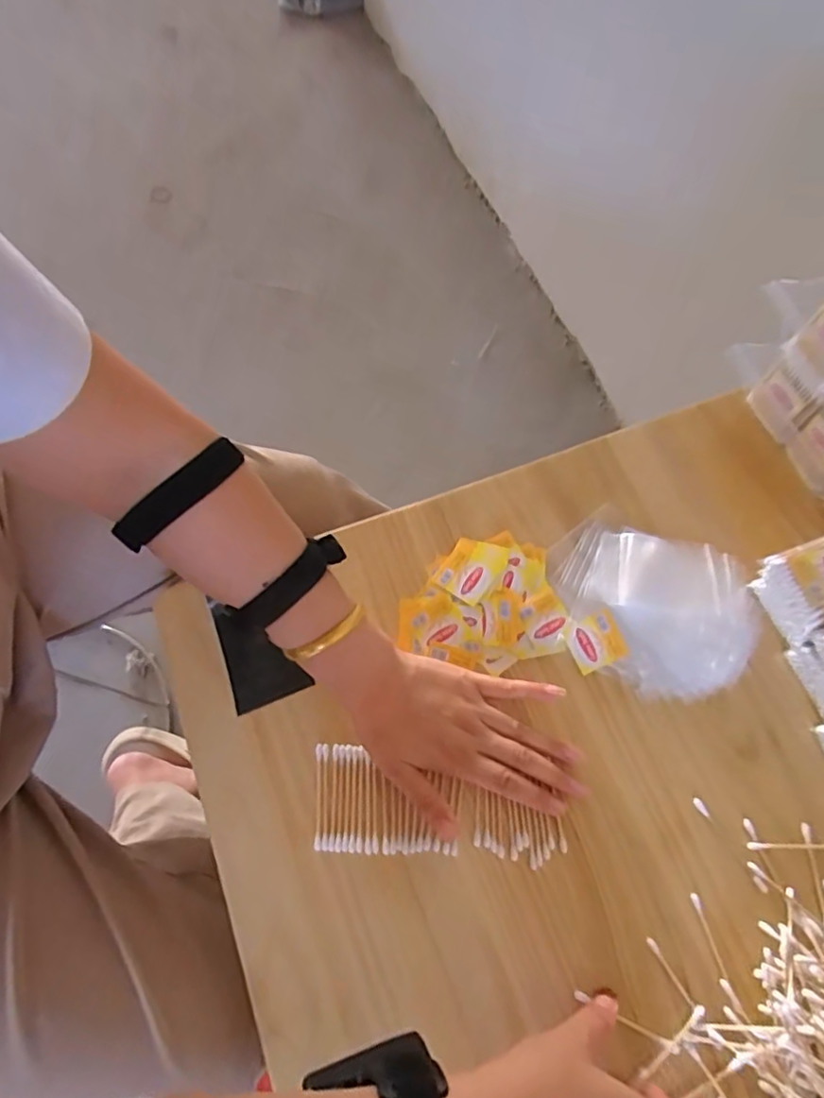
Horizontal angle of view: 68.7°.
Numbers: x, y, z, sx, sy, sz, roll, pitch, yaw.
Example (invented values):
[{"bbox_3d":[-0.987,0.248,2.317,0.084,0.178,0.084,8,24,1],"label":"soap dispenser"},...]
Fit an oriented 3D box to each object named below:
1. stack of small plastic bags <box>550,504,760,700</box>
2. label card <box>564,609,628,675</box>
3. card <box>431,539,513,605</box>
[{"bbox_3d":[0.193,0.043,0.492,0.165,0.021,0.134,27,70,10],"label":"stack of small plastic bags"},{"bbox_3d":[0.147,0.075,0.485,0.042,0.004,0.039,-26,79,2],"label":"label card"},{"bbox_3d":[0.050,0.015,0.510,0.044,0.005,0.058,32,71,12],"label":"card"}]

